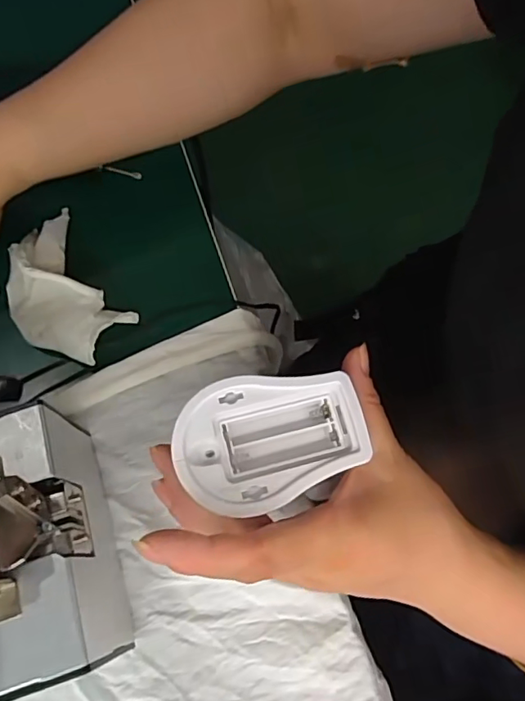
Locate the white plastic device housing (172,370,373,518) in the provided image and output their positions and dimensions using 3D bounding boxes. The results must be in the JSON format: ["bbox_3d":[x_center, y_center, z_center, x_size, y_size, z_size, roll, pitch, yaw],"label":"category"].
[{"bbox_3d":[0.004,0.043,0.247,0.084,0.023,0.057,-10,68,-2],"label":"white plastic device housing"}]

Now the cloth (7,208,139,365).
[{"bbox_3d":[-0.143,-0.044,0.359,0.069,0.027,0.118,-36,72,-12],"label":"cloth"}]

